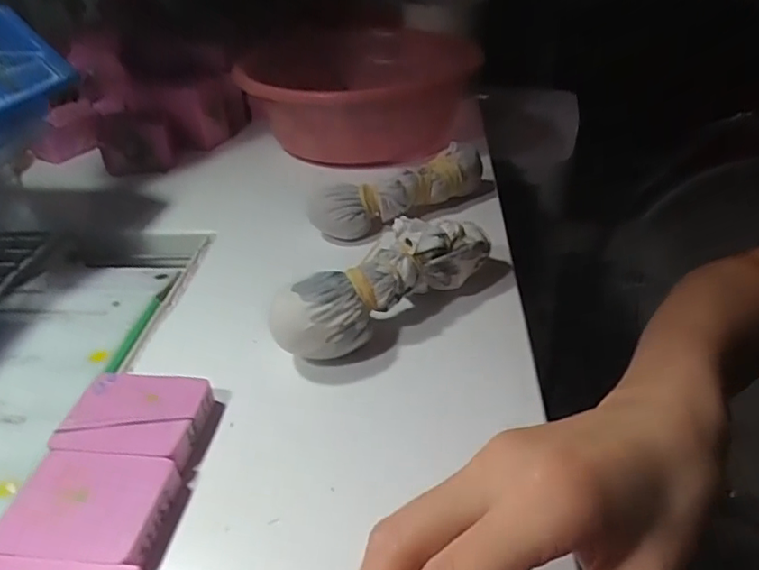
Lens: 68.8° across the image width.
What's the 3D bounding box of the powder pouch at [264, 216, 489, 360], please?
[{"bbox_3d":[0.005,0.002,0.366,0.157,0.056,0.042,-28,43,-29],"label":"powder pouch"}]

